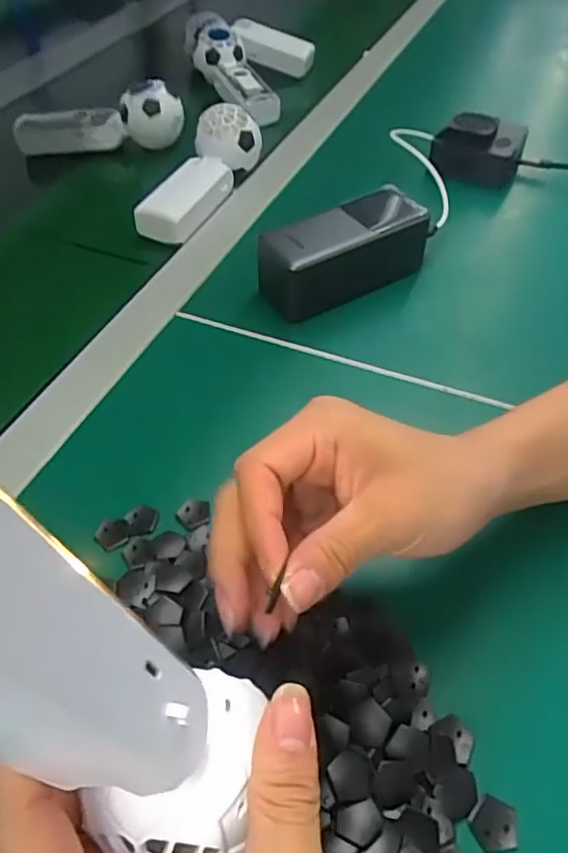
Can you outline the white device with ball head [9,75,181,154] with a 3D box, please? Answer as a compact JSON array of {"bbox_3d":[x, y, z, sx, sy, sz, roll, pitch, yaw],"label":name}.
[{"bbox_3d":[-0.200,-0.333,0.661,0.177,0.069,0.056,0,48,1],"label":"white device with ball head"}]

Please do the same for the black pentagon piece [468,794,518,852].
[{"bbox_3d":[0.086,0.161,0.243,0.018,0.004,0.020,35,57,28],"label":"black pentagon piece"}]

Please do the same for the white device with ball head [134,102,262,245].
[{"bbox_3d":[-0.081,-0.240,0.559,0.056,0.055,0.158,18,51,16],"label":"white device with ball head"}]

